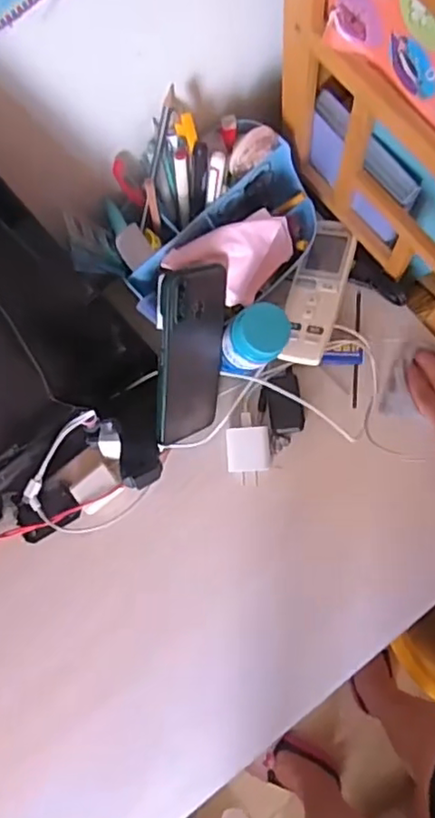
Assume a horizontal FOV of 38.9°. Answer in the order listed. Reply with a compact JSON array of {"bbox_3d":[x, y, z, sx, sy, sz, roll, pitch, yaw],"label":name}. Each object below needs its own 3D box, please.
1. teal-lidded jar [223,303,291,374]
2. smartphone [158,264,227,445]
[{"bbox_3d":[0.036,-0.062,0.582,0.060,0.086,0.055,-1,84,5],"label":"teal-lidded jar"},{"bbox_3d":[-0.023,-0.050,0.568,0.013,0.084,0.159,23,122,33],"label":"smartphone"}]

